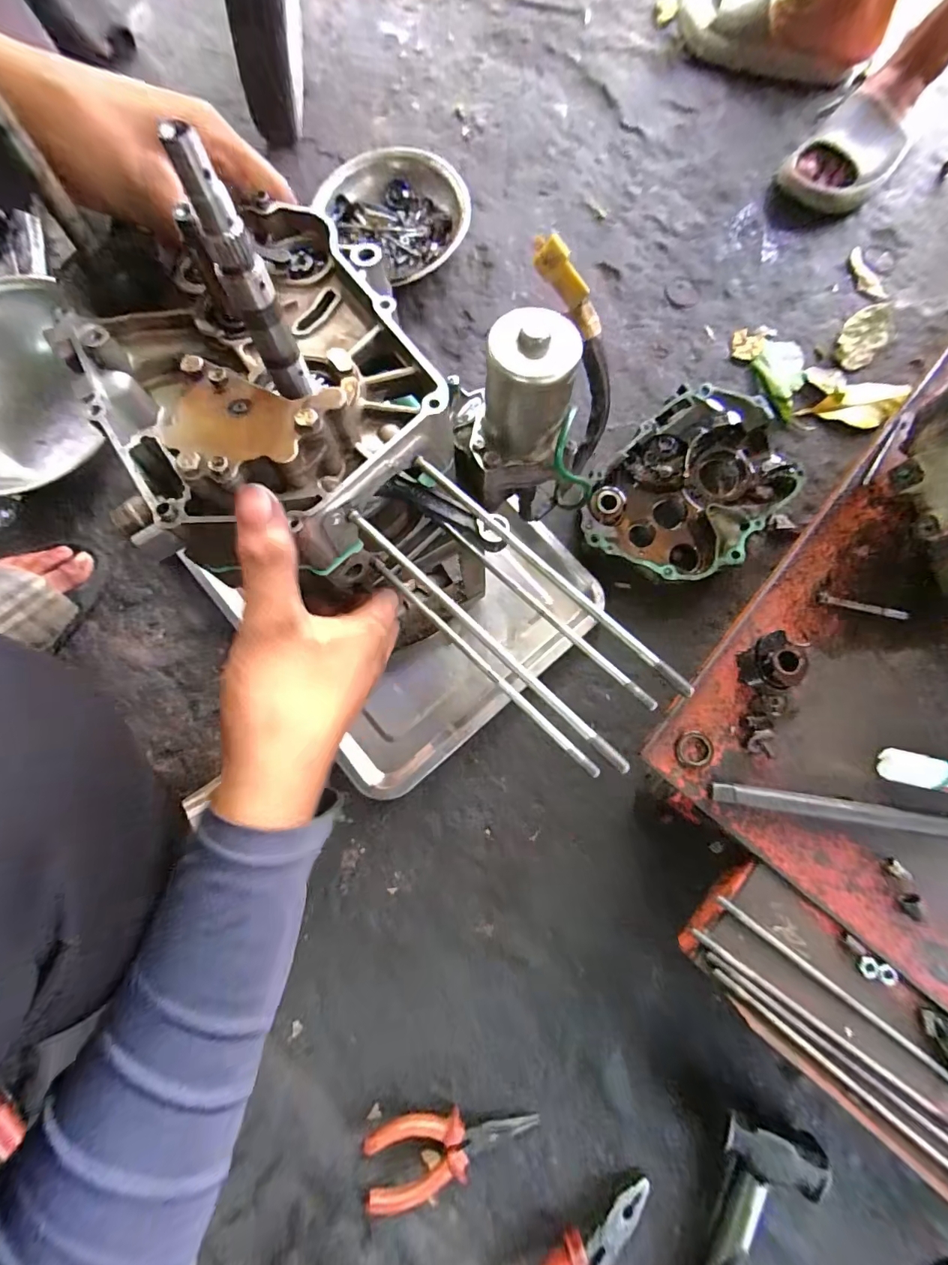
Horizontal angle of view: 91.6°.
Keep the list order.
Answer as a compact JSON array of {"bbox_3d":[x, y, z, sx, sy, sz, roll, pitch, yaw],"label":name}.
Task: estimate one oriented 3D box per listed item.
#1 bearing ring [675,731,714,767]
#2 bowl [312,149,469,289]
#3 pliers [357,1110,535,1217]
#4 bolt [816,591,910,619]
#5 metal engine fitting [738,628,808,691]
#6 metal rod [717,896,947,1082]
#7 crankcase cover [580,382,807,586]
[{"bbox_3d":[0.166,0.088,0.346,0.027,0.008,0.028,0,78,1],"label":"bearing ring"},{"bbox_3d":[-0.104,-0.566,0.631,0.187,0.045,0.188,0,78,1],"label":"bowl"},{"bbox_3d":[-0.020,0.466,0.422,0.156,0.012,0.056,-9,65,-14],"label":"pliers"},{"bbox_3d":[0.306,-0.021,0.363,0.065,0.004,0.010,13,79,3],"label":"bolt"},{"bbox_3d":[0.221,0.023,0.343,0.033,0.035,0.040,-18,79,-3],"label":"metal engine fitting"},{"bbox_3d":[0.250,0.246,0.313,0.189,0.007,0.007,37,81,8],"label":"metal rod"},{"bbox_3d":[0.244,-0.162,0.532,0.182,0.064,0.237,39,82,8],"label":"crankcase cover"}]

